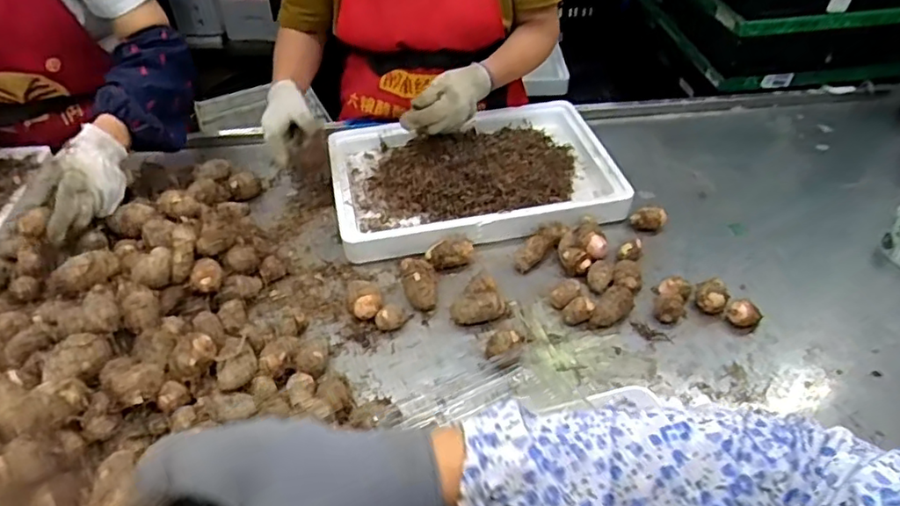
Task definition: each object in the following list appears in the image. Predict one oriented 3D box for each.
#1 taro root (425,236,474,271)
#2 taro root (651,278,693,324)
[{"bbox_3d":[0.000,-0.002,0.857,0.063,0.038,0.032,-8,44,-8],"label":"taro root"},{"bbox_3d":[0.278,0.060,0.777,0.043,0.028,0.064,11,45,12],"label":"taro root"}]

